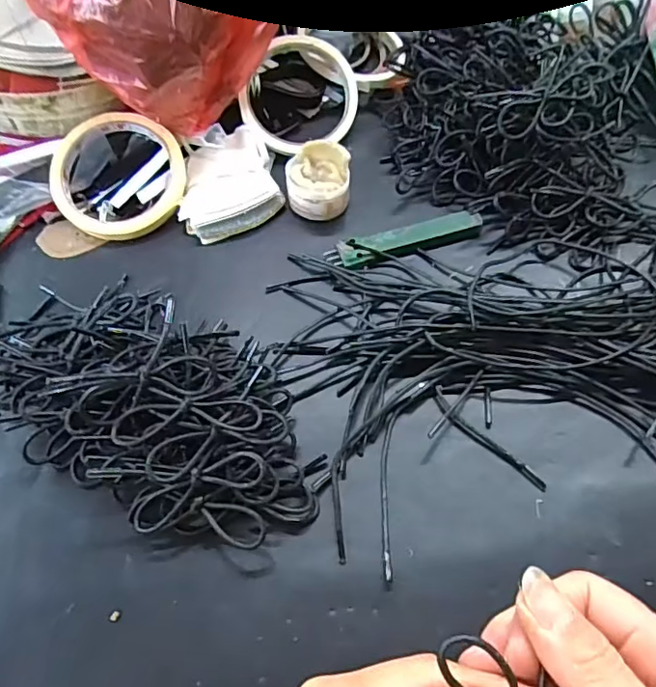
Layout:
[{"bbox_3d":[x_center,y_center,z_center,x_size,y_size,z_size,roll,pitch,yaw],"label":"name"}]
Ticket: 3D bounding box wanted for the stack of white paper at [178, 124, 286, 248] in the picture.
[{"bbox_3d":[-0.073,-0.118,0.405,0.070,0.027,0.083,-13,60,-6],"label":"stack of white paper"}]

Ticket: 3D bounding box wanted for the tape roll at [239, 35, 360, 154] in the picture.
[{"bbox_3d":[-0.021,-0.189,0.431,0.085,0.012,0.091,0,87,-6],"label":"tape roll"}]

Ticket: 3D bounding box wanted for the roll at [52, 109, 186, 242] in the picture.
[{"bbox_3d":[-0.149,-0.121,0.399,0.094,0.012,0.094,0,82,-3],"label":"roll"}]

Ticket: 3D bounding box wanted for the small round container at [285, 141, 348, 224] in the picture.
[{"bbox_3d":[-0.007,-0.116,0.391,0.043,0.037,0.045,-1,59,1],"label":"small round container"}]

